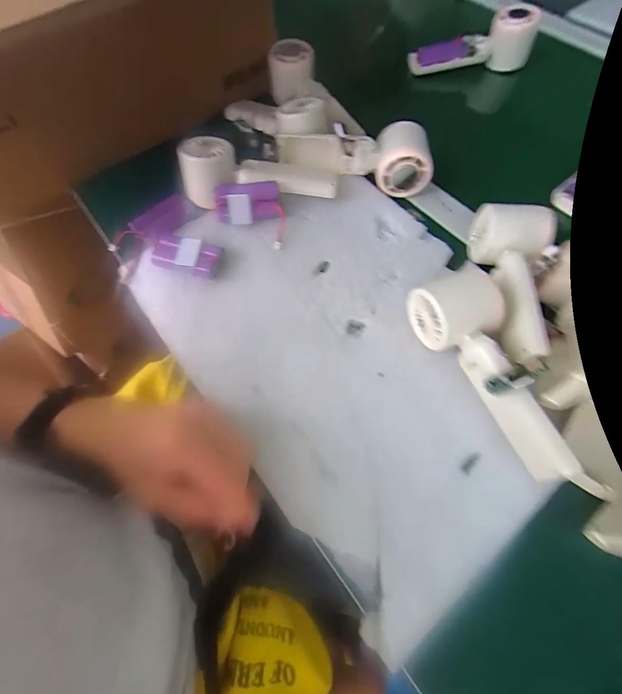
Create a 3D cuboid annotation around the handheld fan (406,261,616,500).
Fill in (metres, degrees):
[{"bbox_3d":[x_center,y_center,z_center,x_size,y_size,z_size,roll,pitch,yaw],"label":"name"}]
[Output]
[{"bbox_3d":[0.145,0.018,0.258,0.073,0.054,0.174,-29,67,-10],"label":"handheld fan"}]

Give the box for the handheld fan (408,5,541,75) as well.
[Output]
[{"bbox_3d":[0.239,-0.458,0.502,0.173,0.058,0.052,-7,62,-1],"label":"handheld fan"}]

